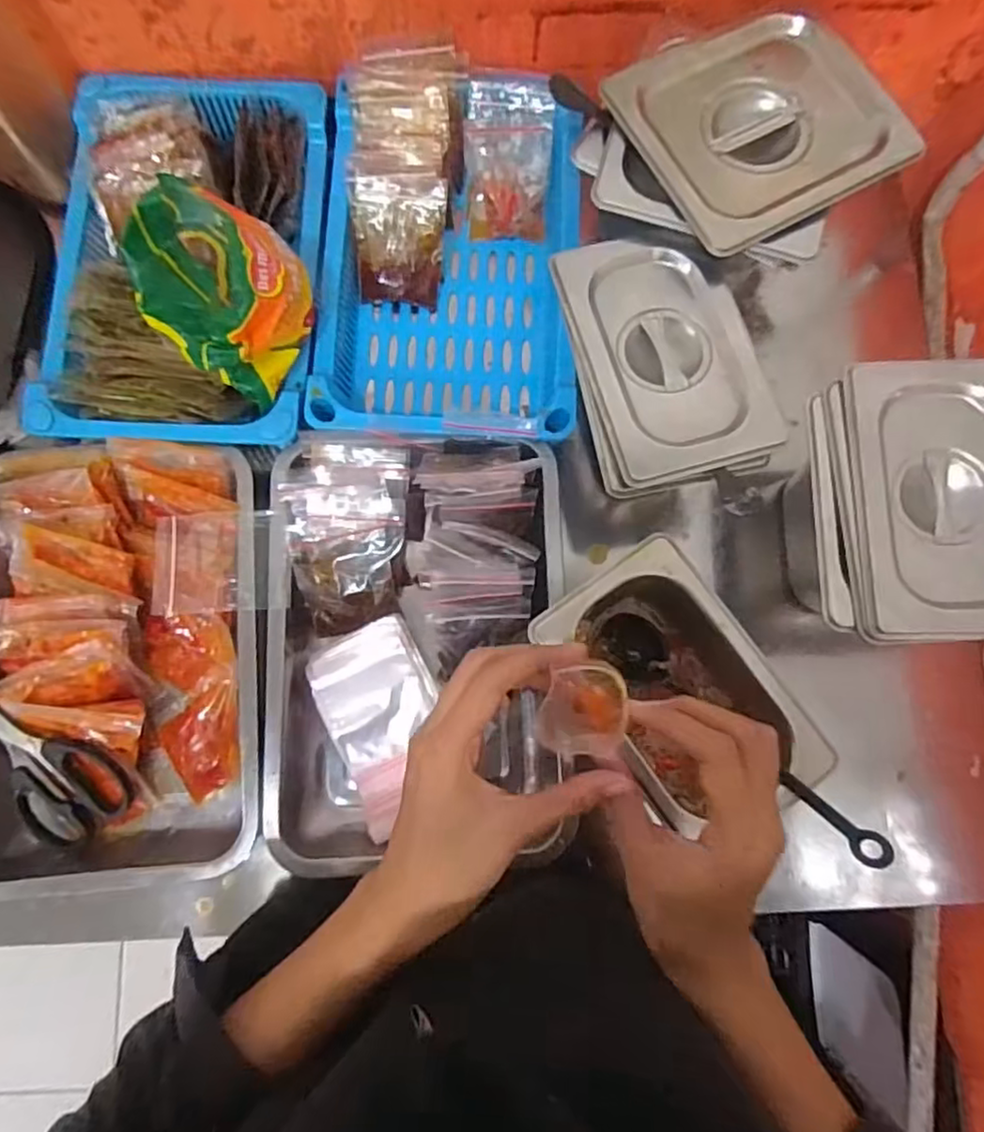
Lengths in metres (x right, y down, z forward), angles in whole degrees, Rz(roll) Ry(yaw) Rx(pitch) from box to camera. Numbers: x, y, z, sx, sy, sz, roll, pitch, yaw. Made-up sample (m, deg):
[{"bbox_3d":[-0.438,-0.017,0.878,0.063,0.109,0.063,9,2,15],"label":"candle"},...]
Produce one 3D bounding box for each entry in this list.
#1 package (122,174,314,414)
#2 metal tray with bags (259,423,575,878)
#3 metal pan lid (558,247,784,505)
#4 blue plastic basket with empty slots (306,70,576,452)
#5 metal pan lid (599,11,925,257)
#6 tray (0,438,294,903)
[{"bbox_3d":[-0.190,-0.189,0.438,0.110,0.105,0.090,28,80,4],"label":"package"},{"bbox_3d":[-0.054,0.054,0.459,0.205,0.085,0.297,-1,80,-1],"label":"metal tray with bags"},{"bbox_3d":[0.115,-0.139,0.430,0.115,0.019,0.170,-12,80,-3],"label":"metal pan lid"},{"bbox_3d":[-0.032,-0.239,0.524,0.195,0.063,0.291,2,80,-1],"label":"blue plastic basket with empty slots"},{"bbox_3d":[0.184,-0.304,0.448,0.166,0.021,0.156,-27,81,-6],"label":"metal pan lid"},{"bbox_3d":[-0.265,0.067,0.463,0.222,0.058,0.307,3,80,0],"label":"tray"}]

